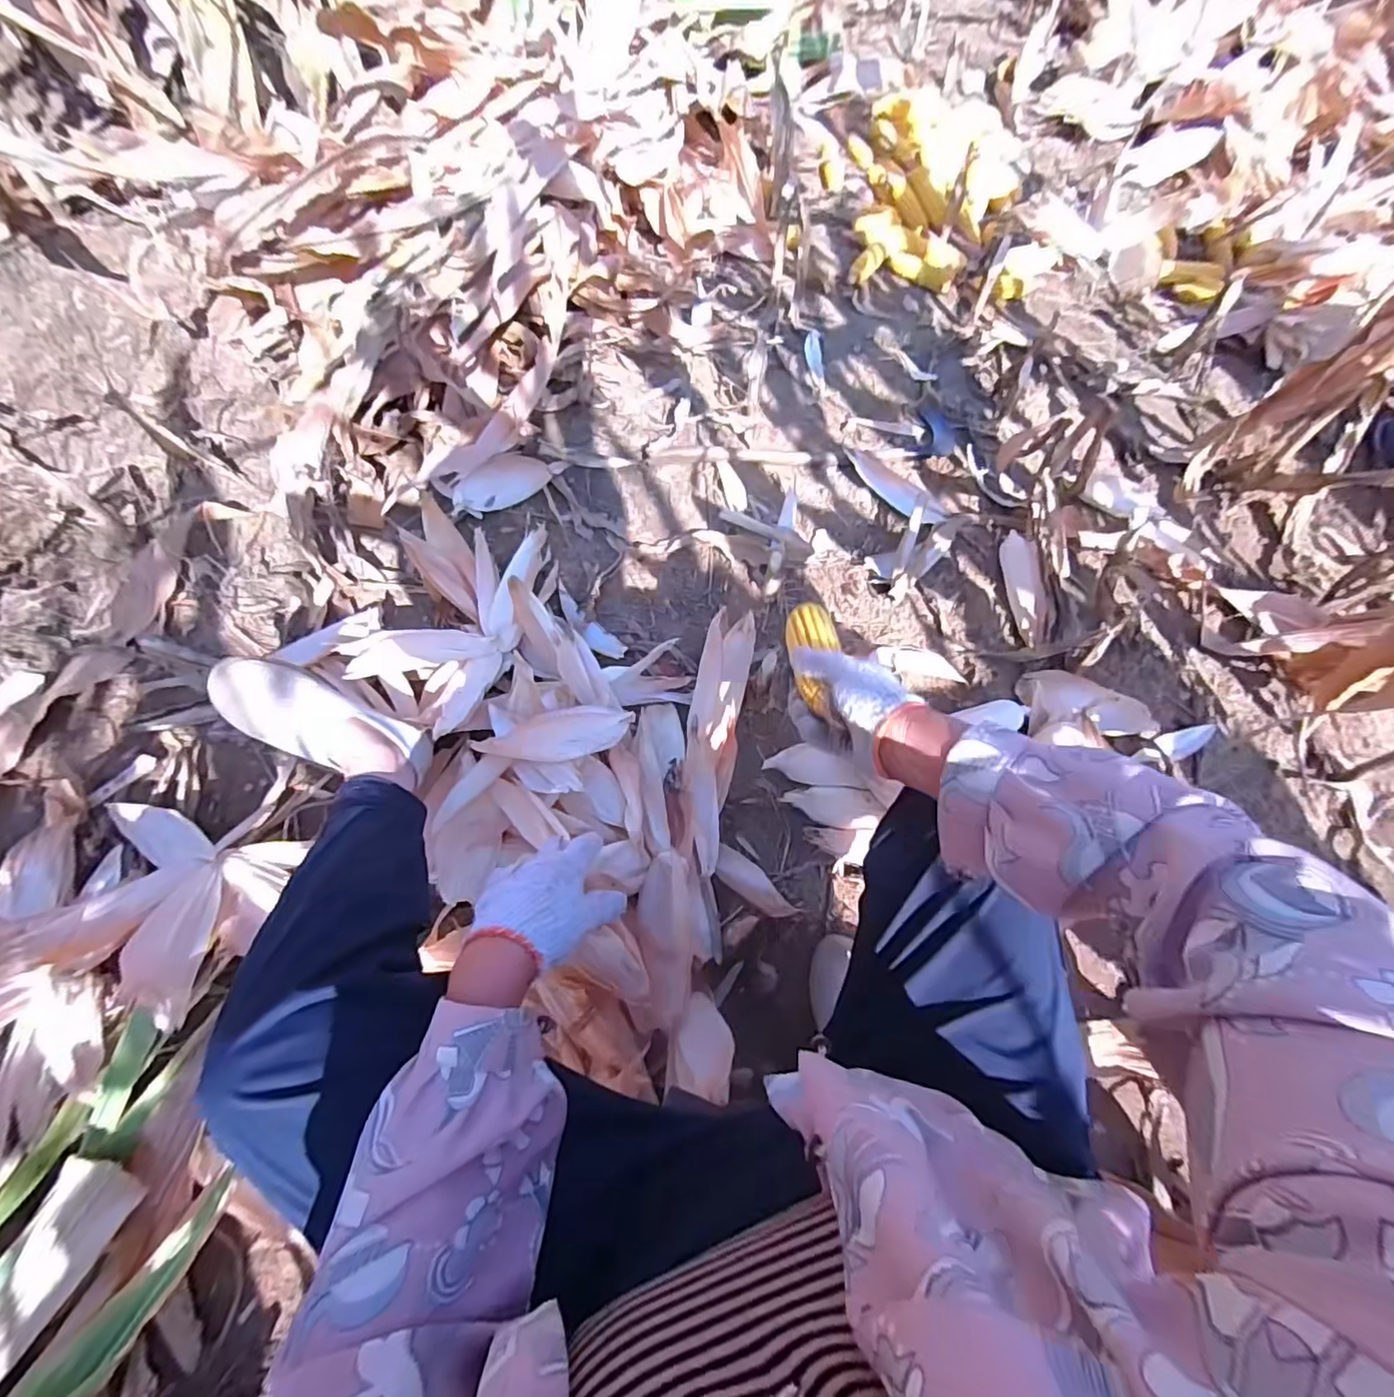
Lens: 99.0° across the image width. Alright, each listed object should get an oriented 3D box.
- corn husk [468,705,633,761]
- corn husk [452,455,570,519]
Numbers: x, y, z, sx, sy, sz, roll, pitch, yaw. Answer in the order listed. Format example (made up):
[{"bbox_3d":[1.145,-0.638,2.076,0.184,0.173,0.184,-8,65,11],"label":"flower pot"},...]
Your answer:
[{"bbox_3d":[-0.182,0.048,0.764,0.198,0.048,0.055,-17,65,-10],"label":"corn husk"},{"bbox_3d":[-0.334,-0.384,1.050,0.207,0.060,0.052,-23,67,-13],"label":"corn husk"}]

